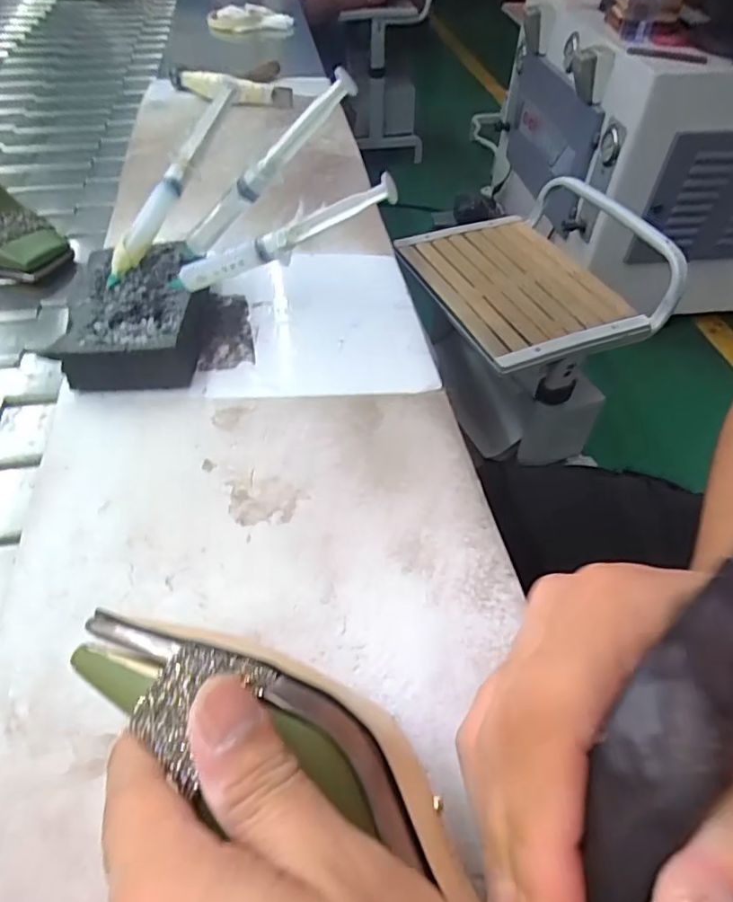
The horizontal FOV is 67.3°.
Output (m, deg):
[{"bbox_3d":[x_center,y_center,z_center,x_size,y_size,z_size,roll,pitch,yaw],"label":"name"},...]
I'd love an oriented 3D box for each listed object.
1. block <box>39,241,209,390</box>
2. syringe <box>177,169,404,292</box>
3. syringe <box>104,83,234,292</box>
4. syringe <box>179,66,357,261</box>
[{"bbox_3d":[-0.155,-0.095,0.384,0.083,0.036,0.121,-3,49,-3],"label":"block"},{"bbox_3d":[-0.057,-0.126,0.338,0.164,0.020,0.011,-13,44,26],"label":"syringe"},{"bbox_3d":[-0.137,-0.186,0.389,0.015,0.020,0.158,31,90,23],"label":"syringe"},{"bbox_3d":[-0.072,-0.173,0.353,0.171,0.016,0.016,-27,38,35],"label":"syringe"}]

